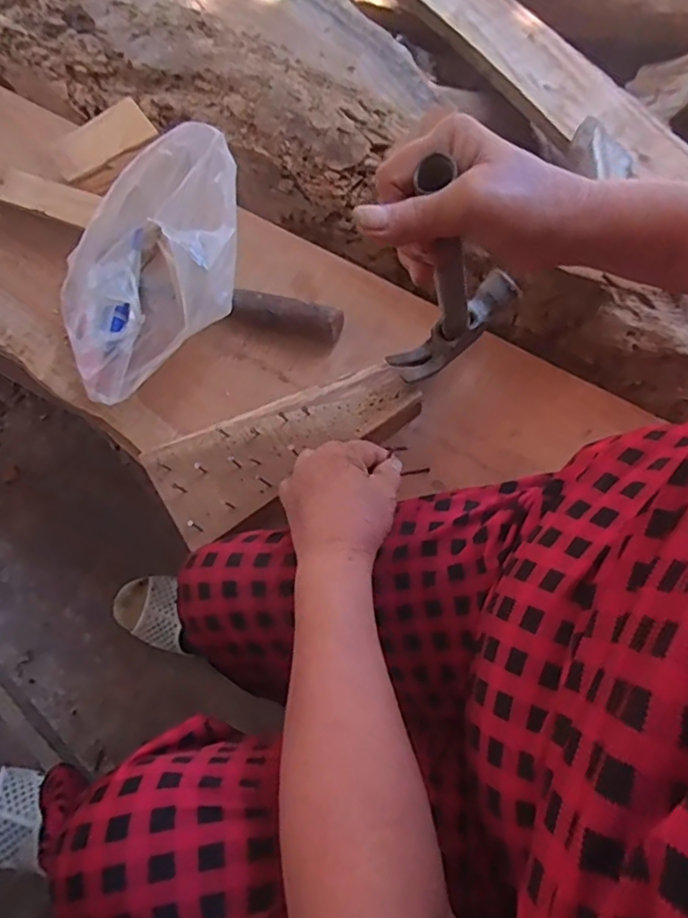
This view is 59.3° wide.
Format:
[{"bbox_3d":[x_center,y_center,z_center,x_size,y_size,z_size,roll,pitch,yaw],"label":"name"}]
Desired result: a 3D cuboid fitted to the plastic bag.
[{"bbox_3d":[-0.175,-0.167,0.546,0.210,0.145,0.152,-31,78,-5],"label":"plastic bag"}]

